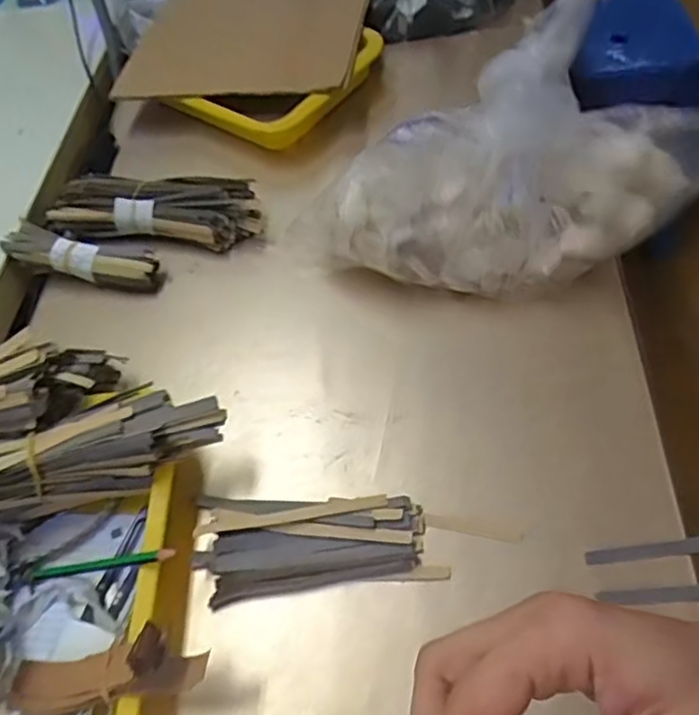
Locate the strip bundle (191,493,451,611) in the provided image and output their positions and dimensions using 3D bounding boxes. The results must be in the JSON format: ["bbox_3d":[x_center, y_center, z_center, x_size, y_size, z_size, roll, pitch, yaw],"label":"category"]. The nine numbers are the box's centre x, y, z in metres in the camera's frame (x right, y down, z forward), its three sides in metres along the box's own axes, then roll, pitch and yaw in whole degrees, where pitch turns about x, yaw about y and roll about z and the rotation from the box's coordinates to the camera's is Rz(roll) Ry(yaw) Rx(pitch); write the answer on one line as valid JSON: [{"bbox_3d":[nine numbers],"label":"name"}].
[{"bbox_3d":[-0.024,0.125,0.441,0.163,0.013,0.068,-2,55,4],"label":"strip bundle"}]

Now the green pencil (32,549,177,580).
[{"bbox_3d":[-0.166,0.136,0.426,0.123,0.009,0.008,-14,53,21],"label":"green pencil"}]

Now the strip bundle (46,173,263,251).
[{"bbox_3d":[-0.183,-0.146,0.630,0.201,0.044,0.066,3,57,11],"label":"strip bundle"}]

